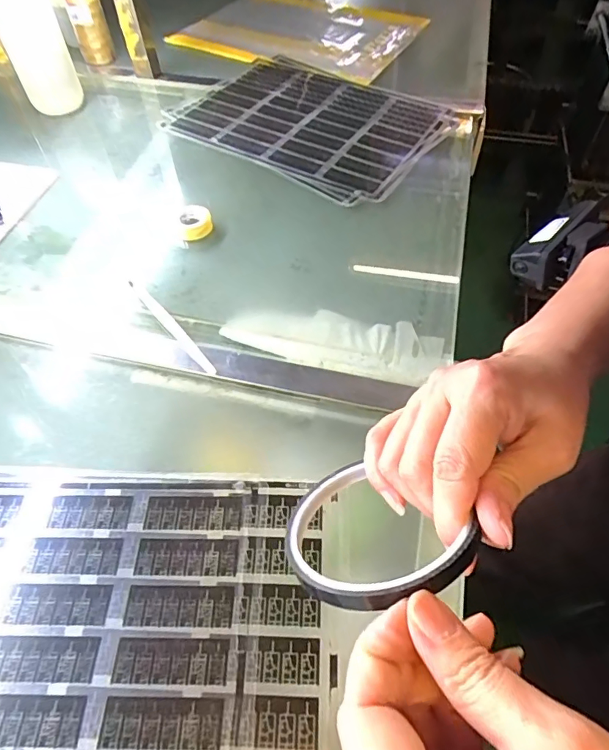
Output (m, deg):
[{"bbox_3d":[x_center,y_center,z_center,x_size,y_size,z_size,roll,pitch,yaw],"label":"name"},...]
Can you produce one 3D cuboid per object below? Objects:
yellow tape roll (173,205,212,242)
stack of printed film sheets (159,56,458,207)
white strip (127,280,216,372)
[{"bbox_3d":[-0.121,-0.168,0.509,0.039,0.017,0.044,-15,56,-10],"label":"yellow tape roll"},{"bbox_3d":[0.003,-0.351,0.640,0.347,0.012,0.246,29,60,20],"label":"stack of printed film sheets"},{"bbox_3d":[-0.123,-0.047,0.431,0.011,0.006,0.144,-35,61,-22],"label":"white strip"}]

